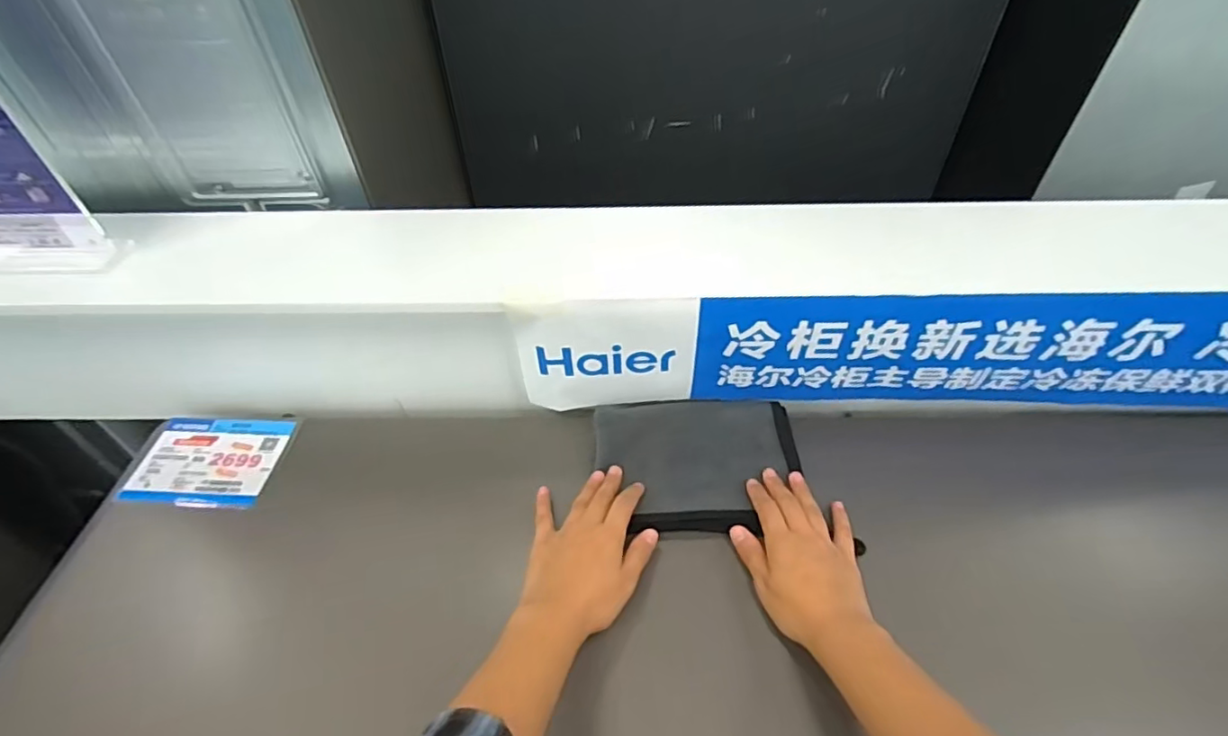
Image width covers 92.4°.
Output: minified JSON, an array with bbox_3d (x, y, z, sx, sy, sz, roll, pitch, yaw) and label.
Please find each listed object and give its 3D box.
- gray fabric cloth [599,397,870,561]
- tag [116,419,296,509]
[{"bbox_3d":[0.083,0.089,0.564,0.188,0.015,0.140,-1,46,0],"label":"gray fabric cloth"},{"bbox_3d":[-0.408,0.093,0.597,0.137,0.010,0.102,0,46,5],"label":"tag"}]

